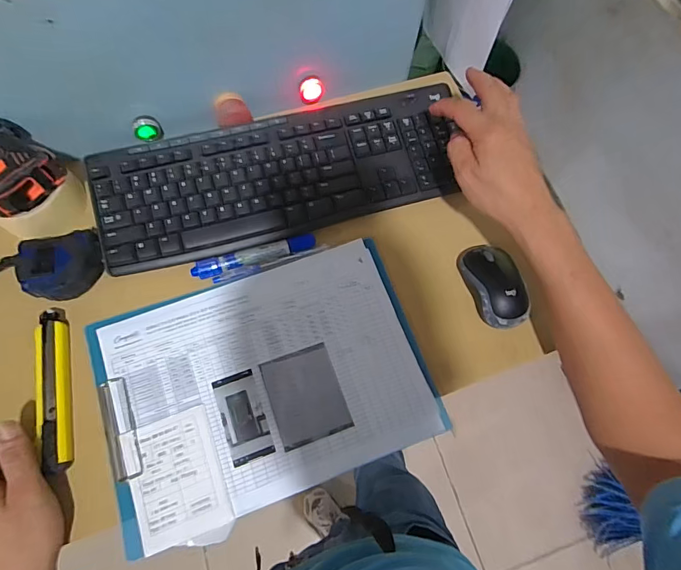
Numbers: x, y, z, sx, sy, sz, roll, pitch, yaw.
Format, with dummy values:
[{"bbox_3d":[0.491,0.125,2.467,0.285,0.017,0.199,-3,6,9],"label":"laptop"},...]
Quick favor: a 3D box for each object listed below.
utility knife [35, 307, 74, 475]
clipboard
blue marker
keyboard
[{"bbox_3d":[-0.274,0.097,0.393,0.025,0.018,0.152,-12,71,-6],"label":"utility knife"},{"bbox_3d":[-0.073,0.094,0.415,0.309,0.012,0.219,-18,72,-8],"label":"clipboard"},{"bbox_3d":[-0.092,-0.031,0.449,0.134,0.014,0.018,-17,72,-8],"label":"blue marker"},{"bbox_3d":[-0.063,-0.127,0.471,0.406,0.028,0.140,-17,72,-10],"label":"keyboard"}]

